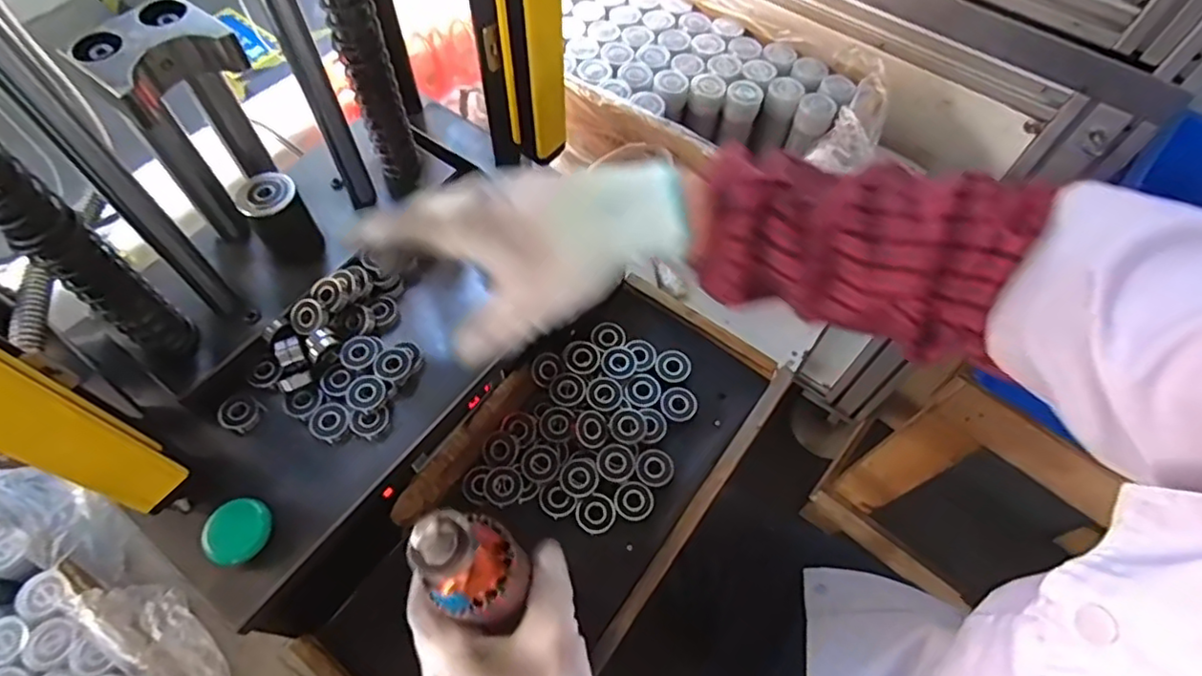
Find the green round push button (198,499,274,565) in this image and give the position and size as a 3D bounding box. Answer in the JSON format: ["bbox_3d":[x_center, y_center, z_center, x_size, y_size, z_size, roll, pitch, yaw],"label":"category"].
[{"bbox_3d":[-0.222,0.117,0.380,0.039,0.008,0.038,1,61,-2],"label":"green round push button"}]

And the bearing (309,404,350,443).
[{"bbox_3d":[-0.183,0.056,0.419,0.026,0.005,0.025,1,61,-2],"label":"bearing"}]

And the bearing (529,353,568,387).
[{"bbox_3d":[-0.048,0.027,0.552,0.030,0.007,0.026,-40,70,-21],"label":"bearing"}]

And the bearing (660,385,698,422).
[{"bbox_3d":[0.068,0.058,0.544,0.031,0.004,0.032,1,61,-2],"label":"bearing"}]

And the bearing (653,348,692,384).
[{"bbox_3d":[0.065,0.025,0.561,0.032,0.004,0.030,1,61,-2],"label":"bearing"}]

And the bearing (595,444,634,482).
[{"bbox_3d":[0.012,0.102,0.511,0.031,0.006,0.030,1,61,-2],"label":"bearing"}]

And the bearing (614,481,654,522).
[{"bbox_3d":[0.027,0.132,0.505,0.030,0.004,0.030,1,61,-2],"label":"bearing"}]

